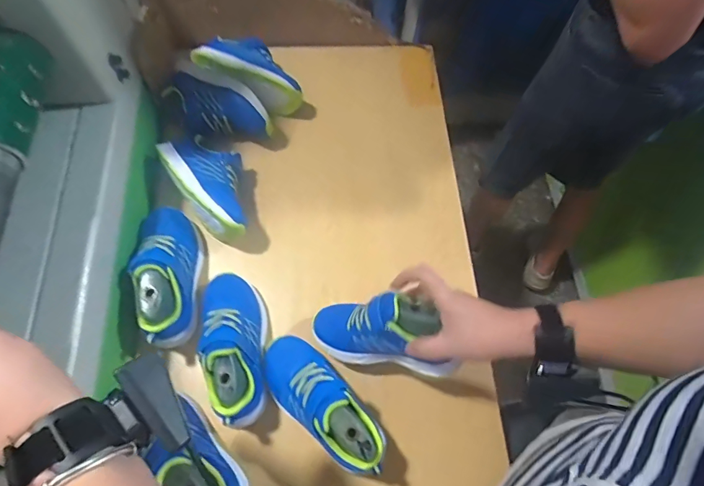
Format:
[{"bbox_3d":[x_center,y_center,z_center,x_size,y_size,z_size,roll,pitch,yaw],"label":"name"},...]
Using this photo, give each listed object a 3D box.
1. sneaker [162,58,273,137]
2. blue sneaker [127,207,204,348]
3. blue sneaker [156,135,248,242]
[{"bbox_3d":[-0.215,-0.207,0.660,0.179,0.077,0.084,31,69,10],"label":"sneaker"},{"bbox_3d":[-0.242,0.032,0.552,0.074,0.074,0.193,-10,68,-7],"label":"blue sneaker"},{"bbox_3d":[-0.199,-0.083,0.617,0.092,0.084,0.181,-32,72,-15],"label":"blue sneaker"}]

